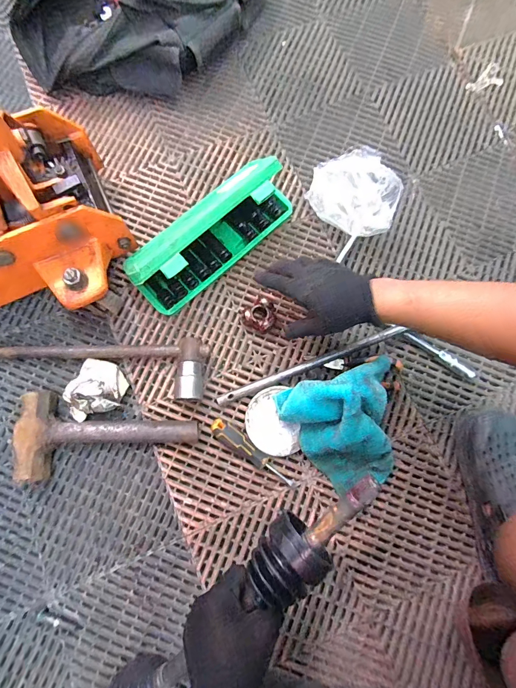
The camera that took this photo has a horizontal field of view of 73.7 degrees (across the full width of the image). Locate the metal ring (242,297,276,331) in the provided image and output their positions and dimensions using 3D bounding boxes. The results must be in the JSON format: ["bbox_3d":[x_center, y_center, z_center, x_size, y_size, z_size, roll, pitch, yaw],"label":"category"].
[{"bbox_3d":[0.003,-0.047,0.566,0.049,0.030,0.051,0,79,-1],"label":"metal ring"}]

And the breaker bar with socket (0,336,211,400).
[{"bbox_3d":[-0.302,0.028,0.534,0.440,0.041,0.091,3,79,-1],"label":"breaker bar with socket"}]

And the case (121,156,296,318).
[{"bbox_3d":[-0.071,-0.173,0.546,0.278,0.114,0.087,-43,83,-9],"label":"case"}]

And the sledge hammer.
[{"bbox_3d":[-0.219,0.135,0.512,0.255,0.051,0.127,-1,79,-2],"label":"sledge hammer"}]

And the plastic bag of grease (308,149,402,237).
[{"bbox_3d":[0.167,-0.259,0.586,0.163,0.079,0.121,42,81,7],"label":"plastic bag of grease"}]

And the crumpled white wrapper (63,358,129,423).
[{"bbox_3d":[-0.247,0.067,0.517,0.083,0.074,0.094,3,79,-1],"label":"crumpled white wrapper"}]

